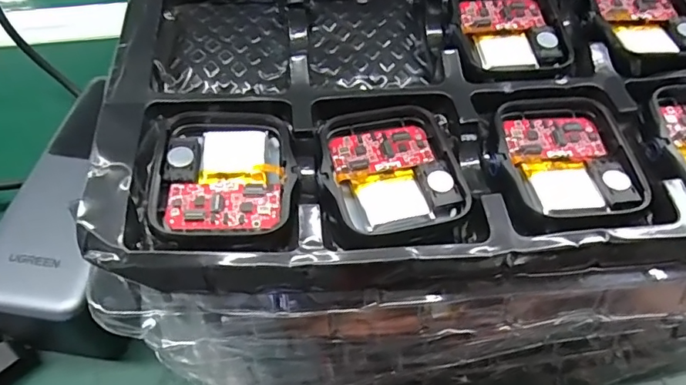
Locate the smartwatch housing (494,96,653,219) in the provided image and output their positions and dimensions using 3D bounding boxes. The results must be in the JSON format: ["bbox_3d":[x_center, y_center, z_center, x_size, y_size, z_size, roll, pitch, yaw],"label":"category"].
[{"bbox_3d":[0.065,-0.012,0.150,0.036,0.006,0.042,-5,54,-4],"label":"smartwatch housing"}]

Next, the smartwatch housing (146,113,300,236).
[{"bbox_3d":[-0.033,-0.007,0.144,0.039,0.005,0.040,-4,54,-3],"label":"smartwatch housing"}]

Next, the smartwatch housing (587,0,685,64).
[{"bbox_3d":[0.108,-0.063,0.183,0.038,0.006,0.045,-8,54,-6],"label":"smartwatch housing"}]

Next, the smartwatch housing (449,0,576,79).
[{"bbox_3d":[0.057,-0.060,0.181,0.036,0.009,0.042,-11,55,-8],"label":"smartwatch housing"}]

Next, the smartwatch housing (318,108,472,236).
[{"bbox_3d":[0.014,-0.007,0.148,0.037,0.008,0.039,-7,54,-5],"label":"smartwatch housing"}]

